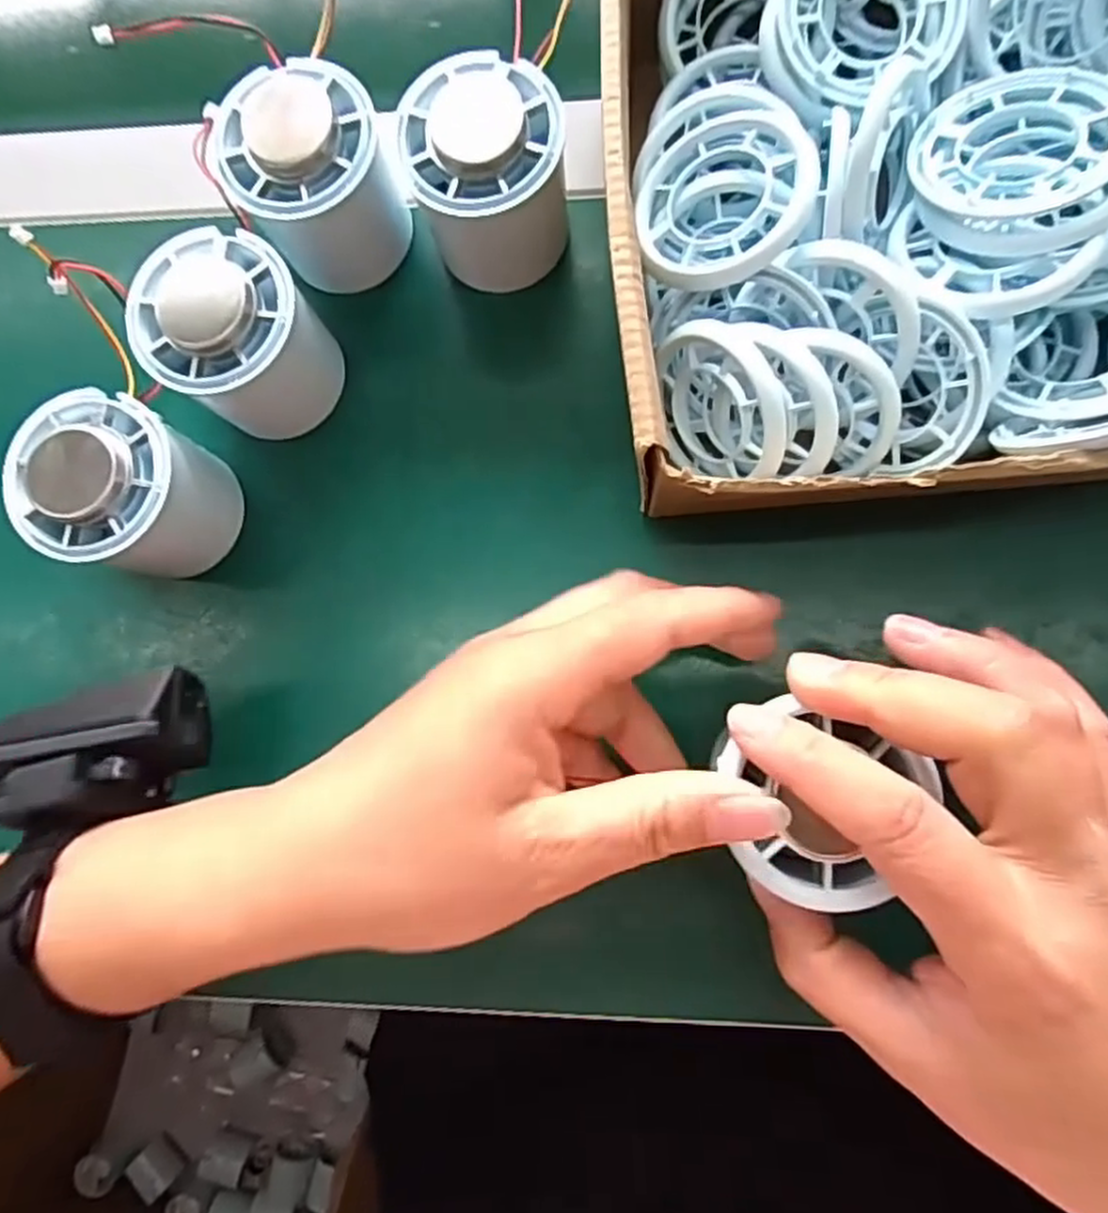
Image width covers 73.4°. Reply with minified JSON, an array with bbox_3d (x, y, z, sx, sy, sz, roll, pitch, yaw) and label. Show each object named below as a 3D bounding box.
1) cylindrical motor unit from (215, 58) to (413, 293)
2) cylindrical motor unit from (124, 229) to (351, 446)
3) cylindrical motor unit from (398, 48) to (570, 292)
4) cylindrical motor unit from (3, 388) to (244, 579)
[{"bbox_3d":[-0.081,-0.148,0.265,0.052,0.053,0.051,-1,82,5],"label":"cylindrical motor unit"},{"bbox_3d":[-0.108,-0.092,0.258,0.052,0.059,0.053,-1,82,5],"label":"cylindrical motor unit"},{"bbox_3d":[-0.021,-0.147,0.256,0.050,0.046,0.054,-1,82,5],"label":"cylindrical motor unit"},{"bbox_3d":[-0.144,-0.039,0.257,0.050,0.061,0.052,-1,82,5],"label":"cylindrical motor unit"}]

